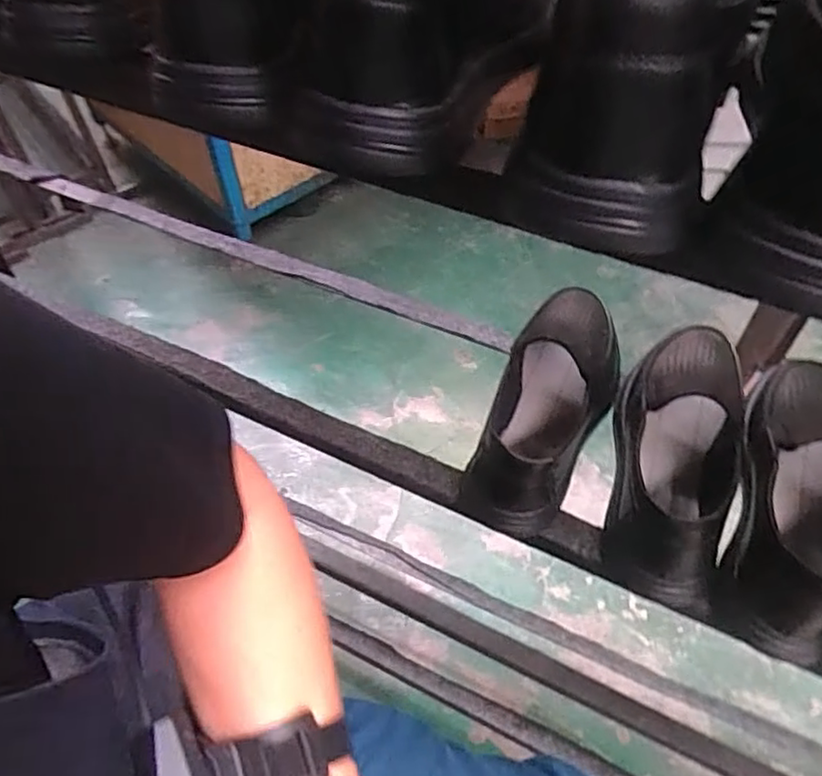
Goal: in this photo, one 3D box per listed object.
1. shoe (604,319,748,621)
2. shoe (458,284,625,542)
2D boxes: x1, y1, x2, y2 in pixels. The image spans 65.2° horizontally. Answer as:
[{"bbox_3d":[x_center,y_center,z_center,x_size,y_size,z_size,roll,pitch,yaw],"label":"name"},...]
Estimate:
[{"bbox_3d":[0.217,0.039,0.529,0.094,0.079,0.263,15,53,13],"label":"shoe"},{"bbox_3d":[0.127,0.000,0.555,0.098,0.093,0.235,20,54,16],"label":"shoe"}]

